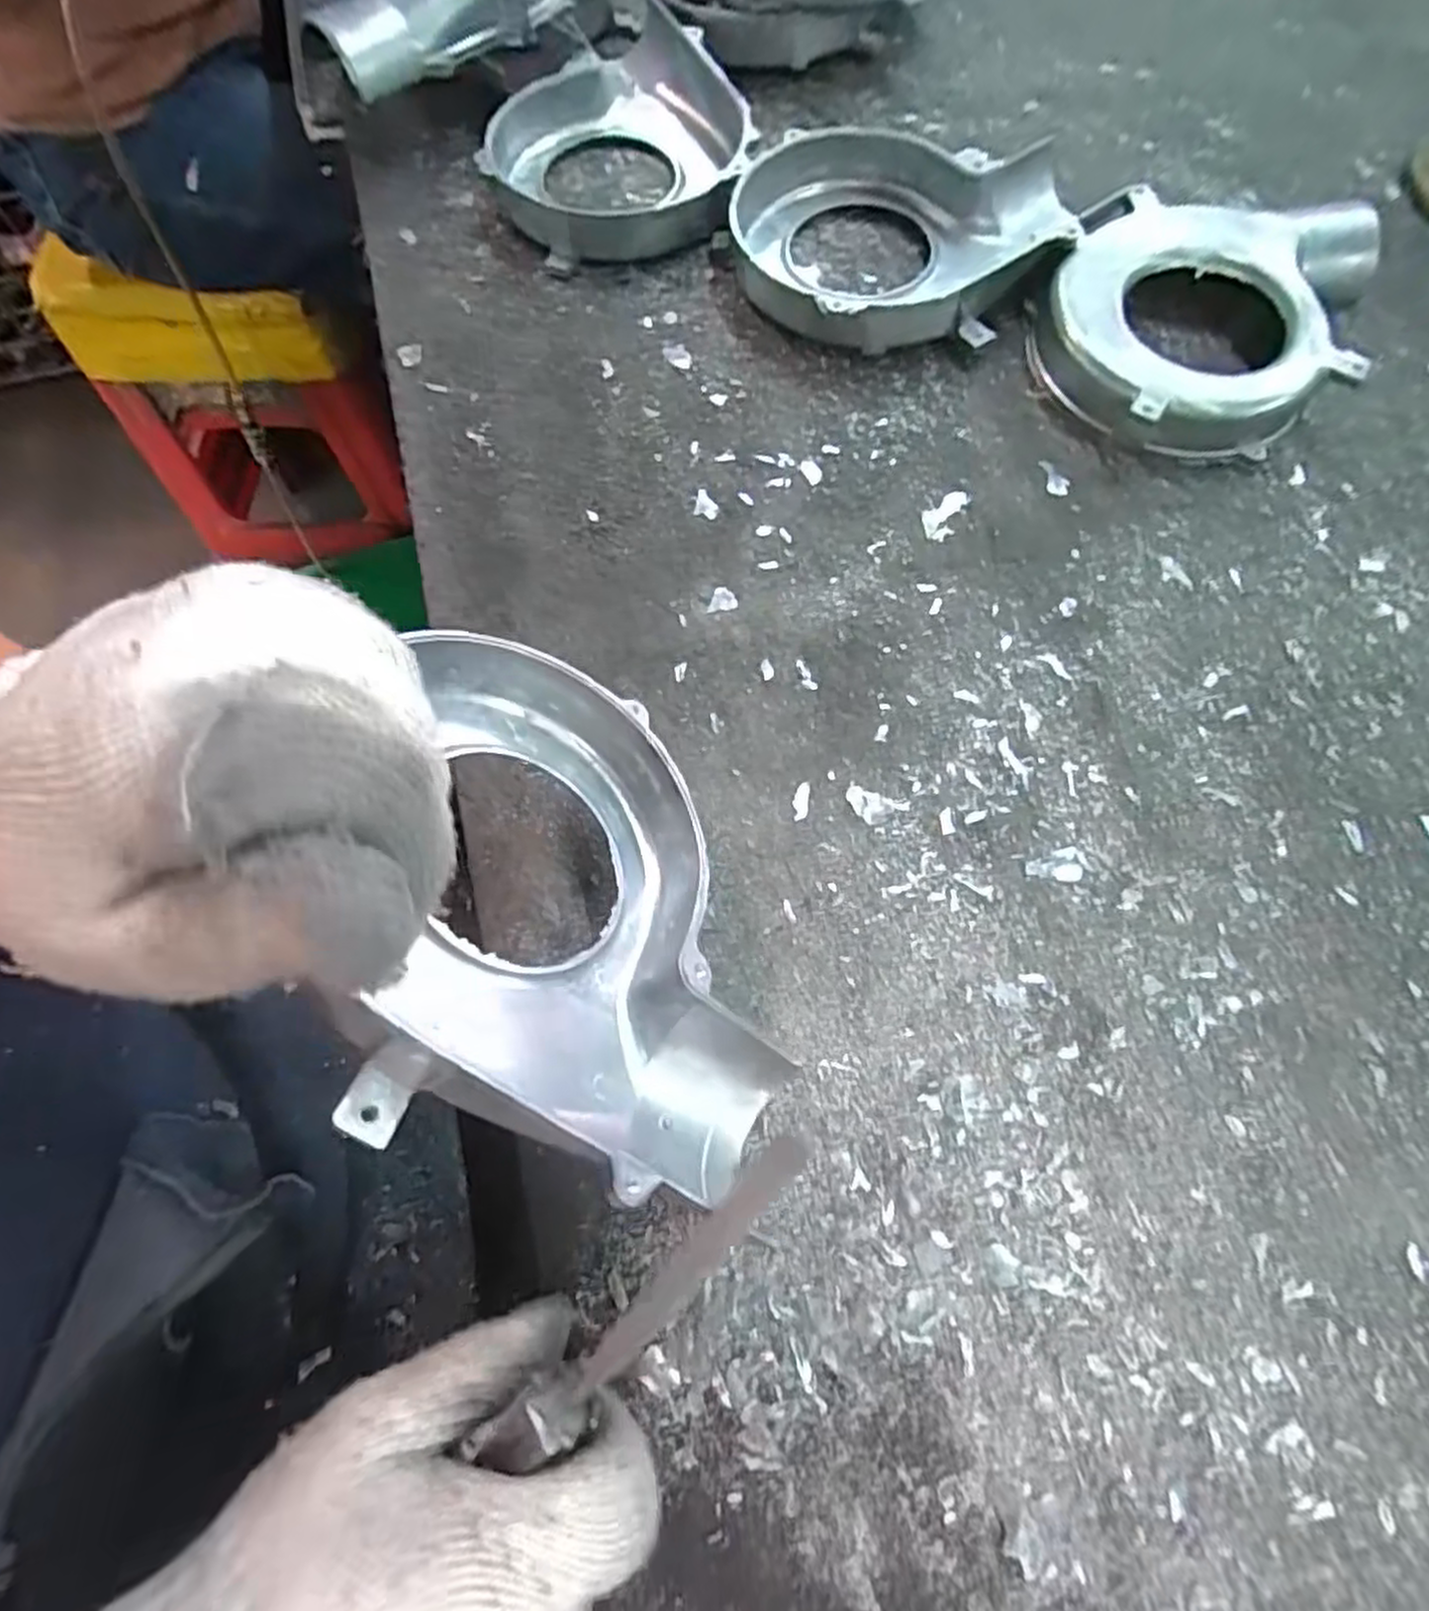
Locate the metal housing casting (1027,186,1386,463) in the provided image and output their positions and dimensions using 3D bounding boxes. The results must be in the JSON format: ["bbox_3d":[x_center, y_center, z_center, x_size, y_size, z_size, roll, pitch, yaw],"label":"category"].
[{"bbox_3d":[0.253,-0.257,0.402,0.149,0.034,0.176,26,72,11],"label":"metal housing casting"}]

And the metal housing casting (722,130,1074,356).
[{"bbox_3d":[0.102,-0.320,0.429,0.182,0.032,0.146,-3,69,1],"label":"metal housing casting"}]

